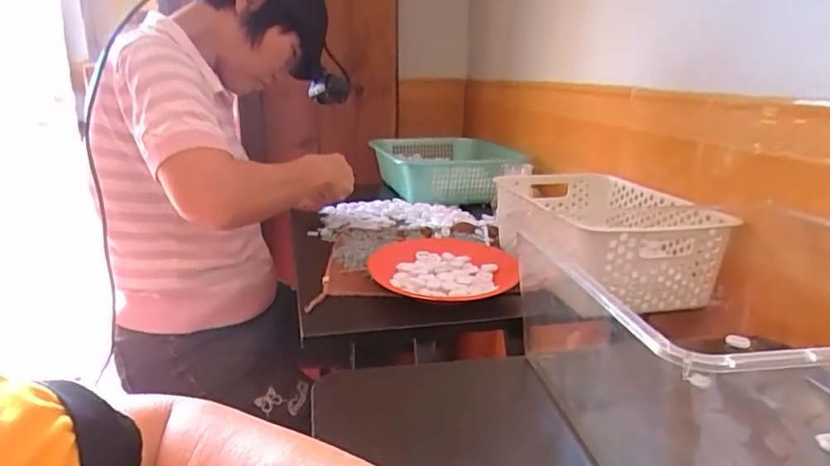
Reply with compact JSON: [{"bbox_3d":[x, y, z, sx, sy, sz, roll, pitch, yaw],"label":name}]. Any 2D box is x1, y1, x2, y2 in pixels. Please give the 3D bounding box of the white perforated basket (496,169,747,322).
[{"bbox_3d":[0.250,-0.007,0.779,0.238,0.104,0.337,0,16,-1],"label":"white perforated basket"}]

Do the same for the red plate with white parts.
[{"bbox_3d":[0.044,0.046,0.728,0.164,0.026,0.185,-8,18,-28],"label":"red plate with white parts"}]

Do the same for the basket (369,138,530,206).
[{"bbox_3d":[0.060,-0.153,1.276,0.297,0.091,0.399,-2,16,-8],"label":"basket"}]

